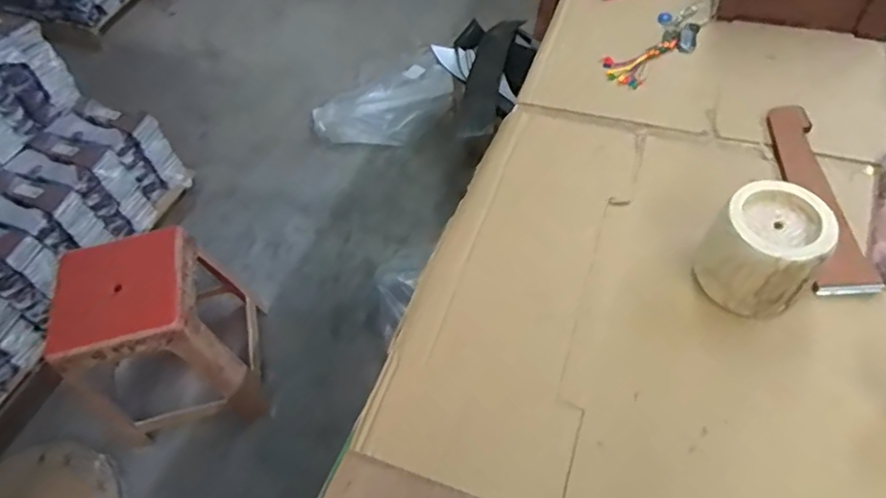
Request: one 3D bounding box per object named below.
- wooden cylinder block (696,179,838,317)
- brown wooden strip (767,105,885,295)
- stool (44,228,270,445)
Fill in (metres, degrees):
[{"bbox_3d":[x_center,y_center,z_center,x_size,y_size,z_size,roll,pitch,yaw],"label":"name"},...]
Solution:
[{"bbox_3d":[0.414,0.003,0.740,0.151,0.129,0.126,-39,60,-20],"label":"wooden cylinder block"},{"bbox_3d":[0.549,-0.091,0.860,0.083,0.020,0.355,0,55,5],"label":"brown wooden strip"},{"bbox_3d":[-0.652,0.198,1.334,0.349,0.456,0.319,-13,55,-4],"label":"stool"}]

